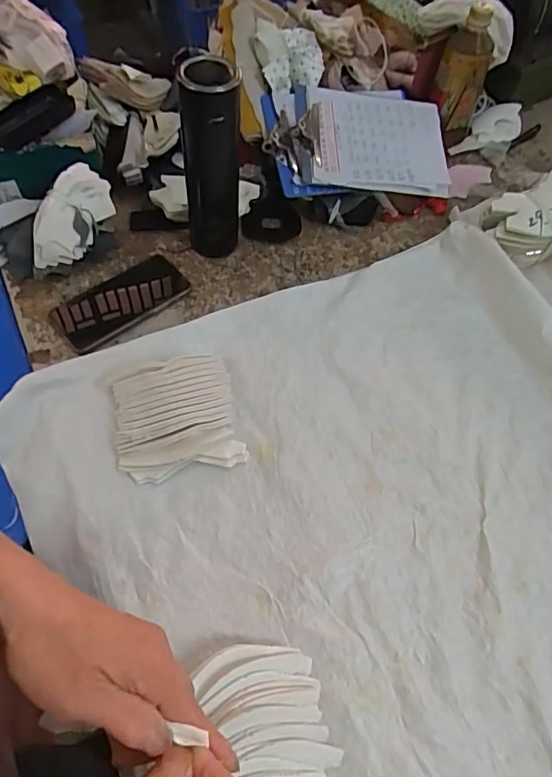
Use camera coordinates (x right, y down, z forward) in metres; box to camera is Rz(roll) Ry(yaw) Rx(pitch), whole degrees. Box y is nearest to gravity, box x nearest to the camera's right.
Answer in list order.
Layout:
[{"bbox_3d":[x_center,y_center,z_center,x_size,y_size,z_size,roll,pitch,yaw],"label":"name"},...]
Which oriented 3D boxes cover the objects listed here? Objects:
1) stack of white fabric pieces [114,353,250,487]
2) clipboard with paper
[{"bbox_3d":[-0.106,0.028,0.546,0.129,0.040,0.126,-11,61,-10],"label":"stack of white fabric pieces"},{"bbox_3d":[0.114,-0.350,0.727,0.255,0.029,0.158,-4,80,-13],"label":"clipboard with paper"}]

